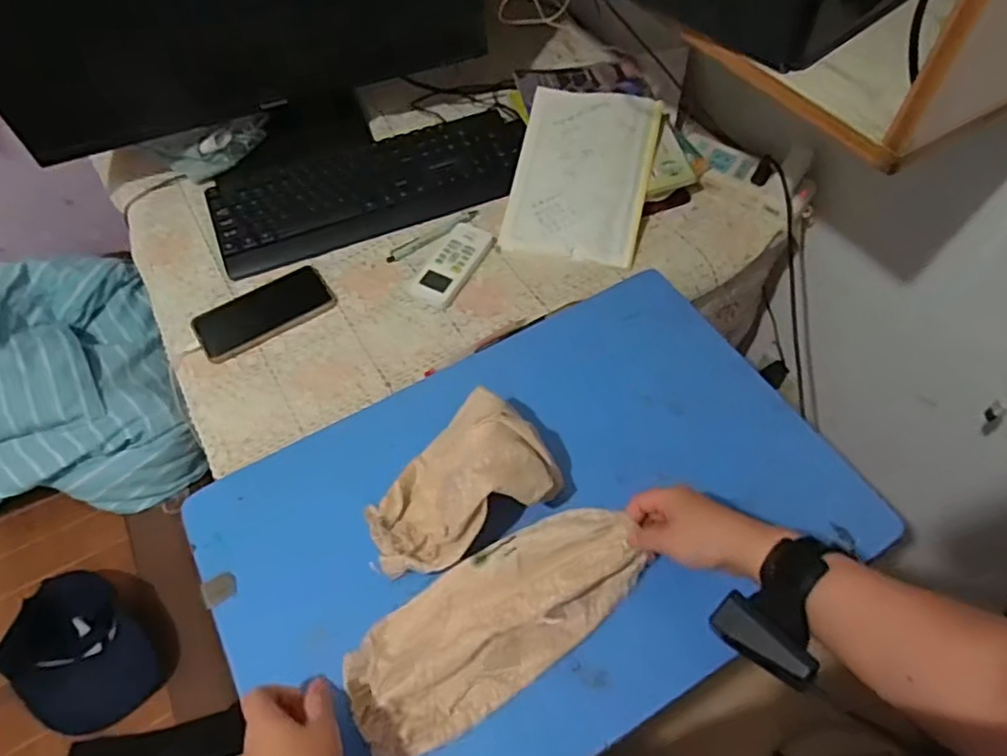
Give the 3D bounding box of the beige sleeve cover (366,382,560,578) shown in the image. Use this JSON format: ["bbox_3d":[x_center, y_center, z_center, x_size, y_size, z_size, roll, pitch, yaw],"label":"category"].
[{"bbox_3d":[-0.045,0.097,0.596,0.175,0.085,0.117,-29,60,-16],"label":"beige sleeve cover"}]

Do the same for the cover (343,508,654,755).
[{"bbox_3d":[-0.004,0.210,0.559,0.269,0.050,0.111,-33,61,-8],"label":"cover"}]

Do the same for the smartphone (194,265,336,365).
[{"bbox_3d":[-0.296,-0.083,0.797,0.162,0.013,0.084,-30,60,-16],"label":"smartphone"}]

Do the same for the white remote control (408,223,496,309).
[{"bbox_3d":[-0.066,-0.148,0.830,0.057,0.016,0.134,24,61,17],"label":"white remote control"}]

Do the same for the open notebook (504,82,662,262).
[{"bbox_3d":[0.105,-0.275,0.869,0.179,0.014,0.252,10,74,10],"label":"open notebook"}]

